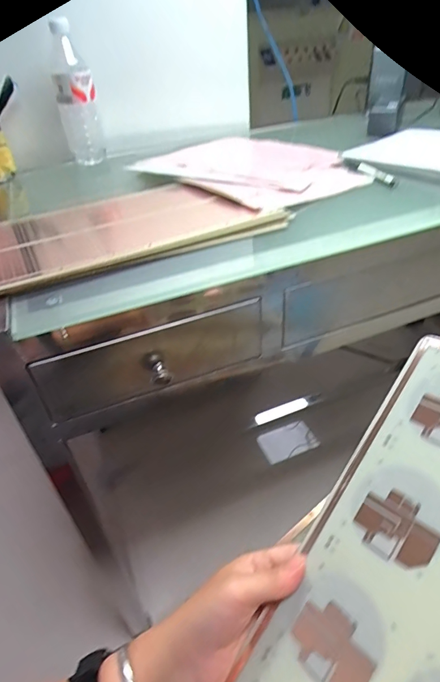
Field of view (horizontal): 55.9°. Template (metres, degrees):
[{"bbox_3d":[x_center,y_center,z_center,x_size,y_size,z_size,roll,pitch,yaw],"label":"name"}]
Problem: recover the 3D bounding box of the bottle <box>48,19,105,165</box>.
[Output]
[{"bbox_3d":[-0.261,-0.437,0.756,0.070,0.214,0.081,-17,39,-14],"label":"bottle"}]

